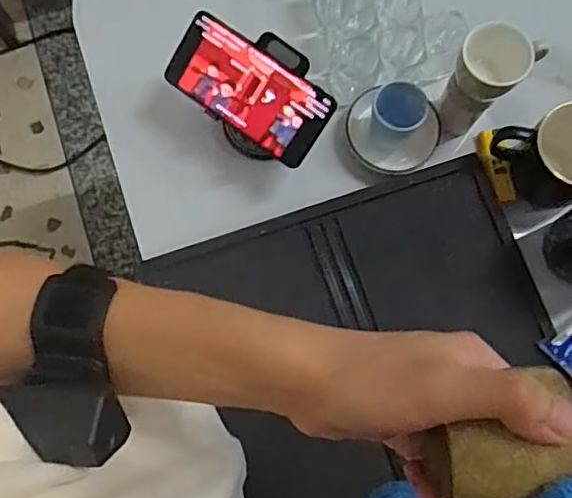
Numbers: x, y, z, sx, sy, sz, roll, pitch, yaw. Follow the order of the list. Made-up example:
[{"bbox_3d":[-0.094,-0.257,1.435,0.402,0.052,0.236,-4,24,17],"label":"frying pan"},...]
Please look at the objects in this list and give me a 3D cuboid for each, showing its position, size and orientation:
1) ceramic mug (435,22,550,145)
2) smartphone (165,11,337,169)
[{"bbox_3d":[0.193,-0.165,0.611,0.060,0.132,0.072,40,79,7],"label":"ceramic mug"},{"bbox_3d":[-0.036,-0.153,0.588,0.163,0.011,0.079,36,109,7],"label":"smartphone"}]

